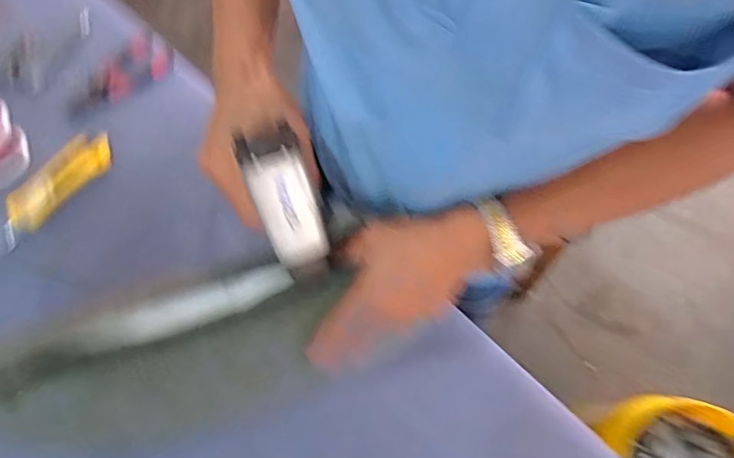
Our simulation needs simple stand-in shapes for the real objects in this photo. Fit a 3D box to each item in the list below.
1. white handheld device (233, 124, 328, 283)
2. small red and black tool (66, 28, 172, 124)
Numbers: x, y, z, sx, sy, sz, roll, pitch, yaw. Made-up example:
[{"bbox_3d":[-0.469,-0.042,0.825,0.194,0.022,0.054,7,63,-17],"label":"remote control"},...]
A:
[{"bbox_3d":[-0.054,-0.012,0.331,0.039,0.109,0.030,-19,29,-8],"label":"white handheld device"},{"bbox_3d":[-0.343,-0.209,0.635,0.068,0.014,0.157,44,76,11],"label":"small red and black tool"}]

